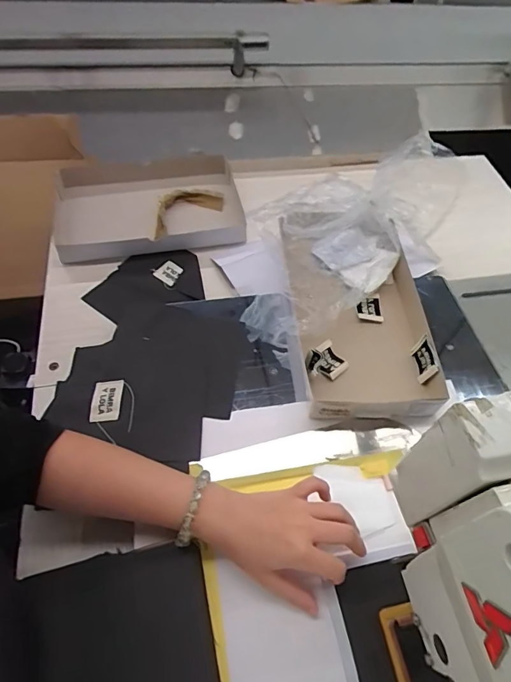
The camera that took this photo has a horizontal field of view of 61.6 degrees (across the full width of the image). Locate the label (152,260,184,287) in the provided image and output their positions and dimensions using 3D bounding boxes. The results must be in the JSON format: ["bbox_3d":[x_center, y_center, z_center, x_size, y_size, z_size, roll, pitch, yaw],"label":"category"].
[{"bbox_3d":[-0.127,-0.100,0.634,0.034,0.004,0.037,38,66,8],"label":"label"}]

